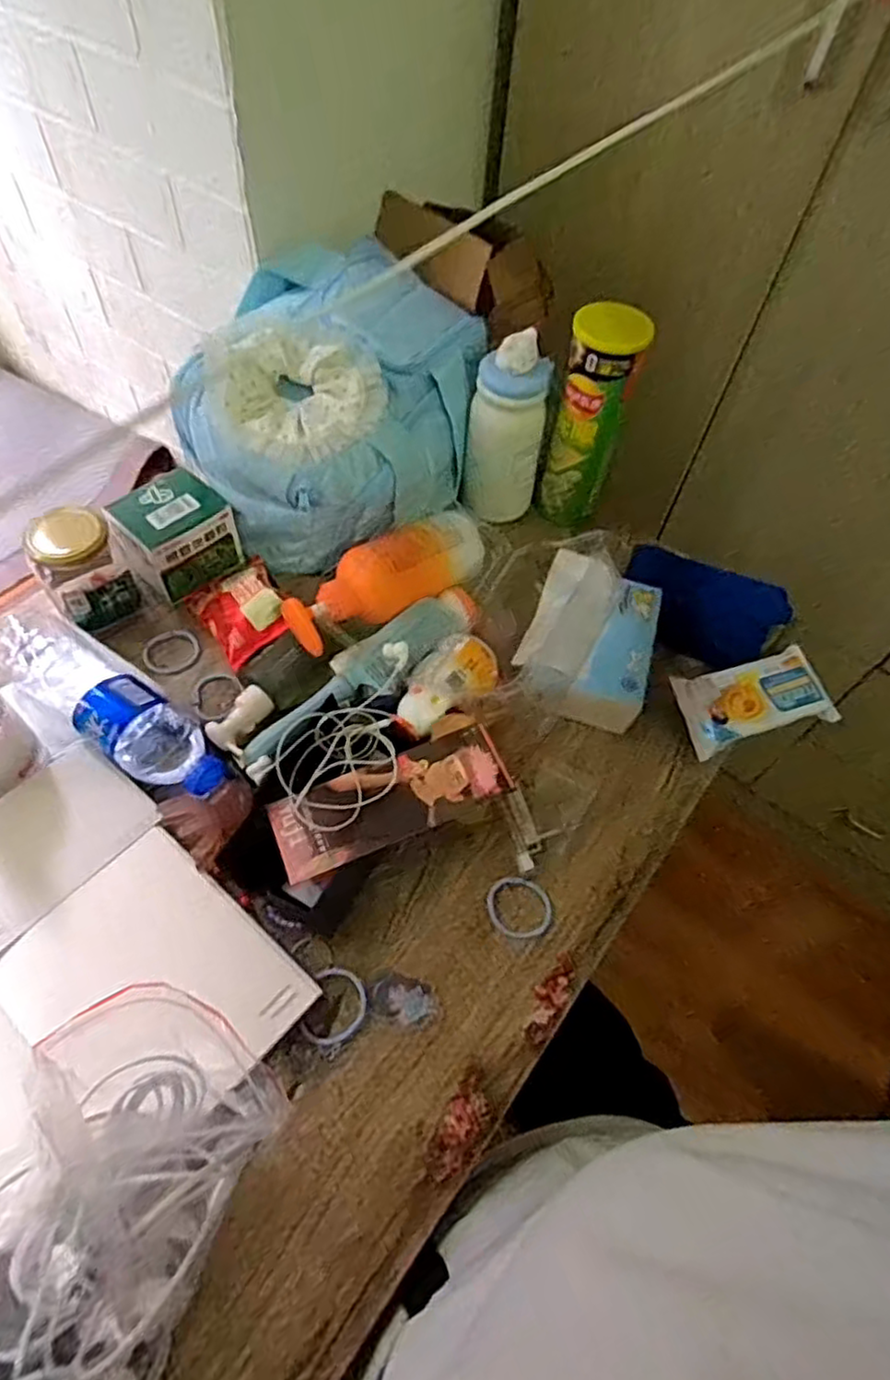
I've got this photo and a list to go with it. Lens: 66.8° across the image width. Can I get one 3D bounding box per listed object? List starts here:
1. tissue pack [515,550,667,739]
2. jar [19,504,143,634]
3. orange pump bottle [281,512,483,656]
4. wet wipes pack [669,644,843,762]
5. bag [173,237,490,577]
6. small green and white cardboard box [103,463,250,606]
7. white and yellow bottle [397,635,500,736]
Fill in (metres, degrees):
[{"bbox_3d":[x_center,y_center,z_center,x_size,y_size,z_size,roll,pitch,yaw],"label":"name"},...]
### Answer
[{"bbox_3d":[0.128,-0.043,0.603,0.113,0.062,0.141,18,58,7],"label":"tissue pack"},{"bbox_3d":[-0.319,-0.102,0.602,0.068,0.086,0.078,-34,66,-23],"label":"jar"},{"bbox_3d":[-0.046,-0.094,0.610,0.200,0.059,0.063,-29,64,-21],"label":"orange pump bottle"},{"bbox_3d":[0.279,0.007,0.607,0.137,0.025,0.075,-12,59,-12],"label":"wet wipes pack"},{"bbox_3d":[-0.103,-0.261,0.656,0.234,0.174,0.256,17,58,6],"label":"bag"},{"bbox_3d":[-0.256,-0.146,0.642,0.080,0.071,0.095,35,61,17],"label":"small green and white cardboard box"},{"bbox_3d":[0.003,-0.007,0.567,0.098,0.033,0.047,-36,67,-24],"label":"white and yellow bottle"}]

